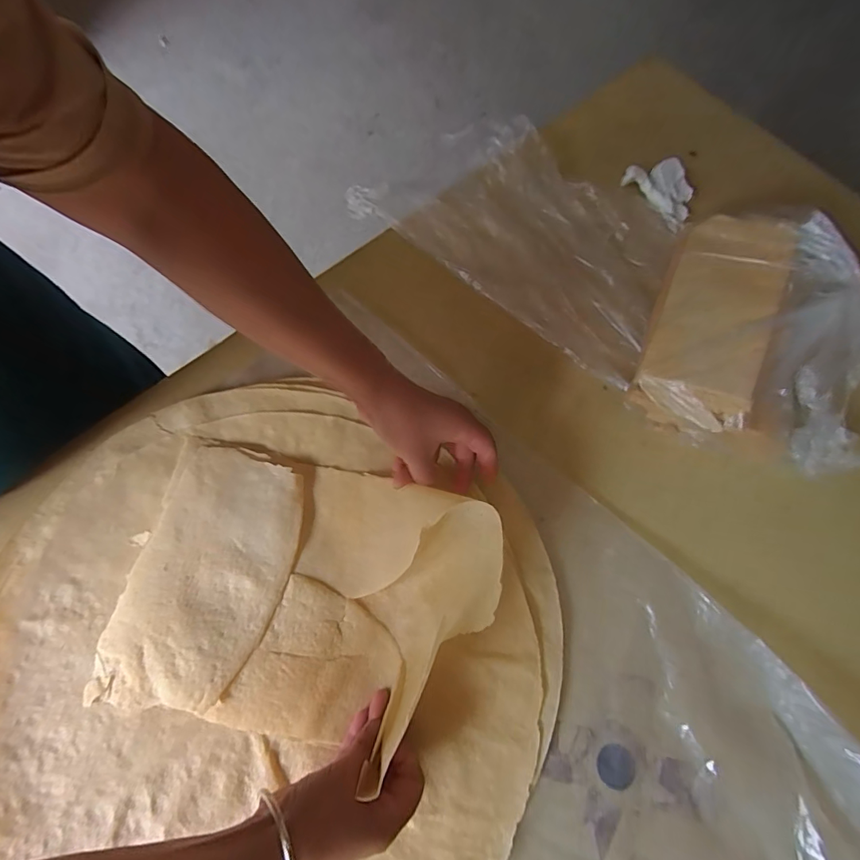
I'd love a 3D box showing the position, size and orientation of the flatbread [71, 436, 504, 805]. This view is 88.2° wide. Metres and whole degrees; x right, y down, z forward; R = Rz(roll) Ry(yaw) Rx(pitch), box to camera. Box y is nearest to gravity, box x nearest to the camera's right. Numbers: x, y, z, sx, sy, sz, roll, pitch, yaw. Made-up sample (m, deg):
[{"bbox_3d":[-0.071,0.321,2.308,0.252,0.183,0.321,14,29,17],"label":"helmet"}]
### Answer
[{"bbox_3d":[-0.123,0.146,0.404,0.334,0.099,0.247,12,72,2],"label":"flatbread"}]

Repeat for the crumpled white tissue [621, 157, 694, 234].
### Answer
[{"bbox_3d":[0.337,-0.343,0.631,0.070,0.025,0.109,-40,77,-14],"label":"crumpled white tissue"}]

